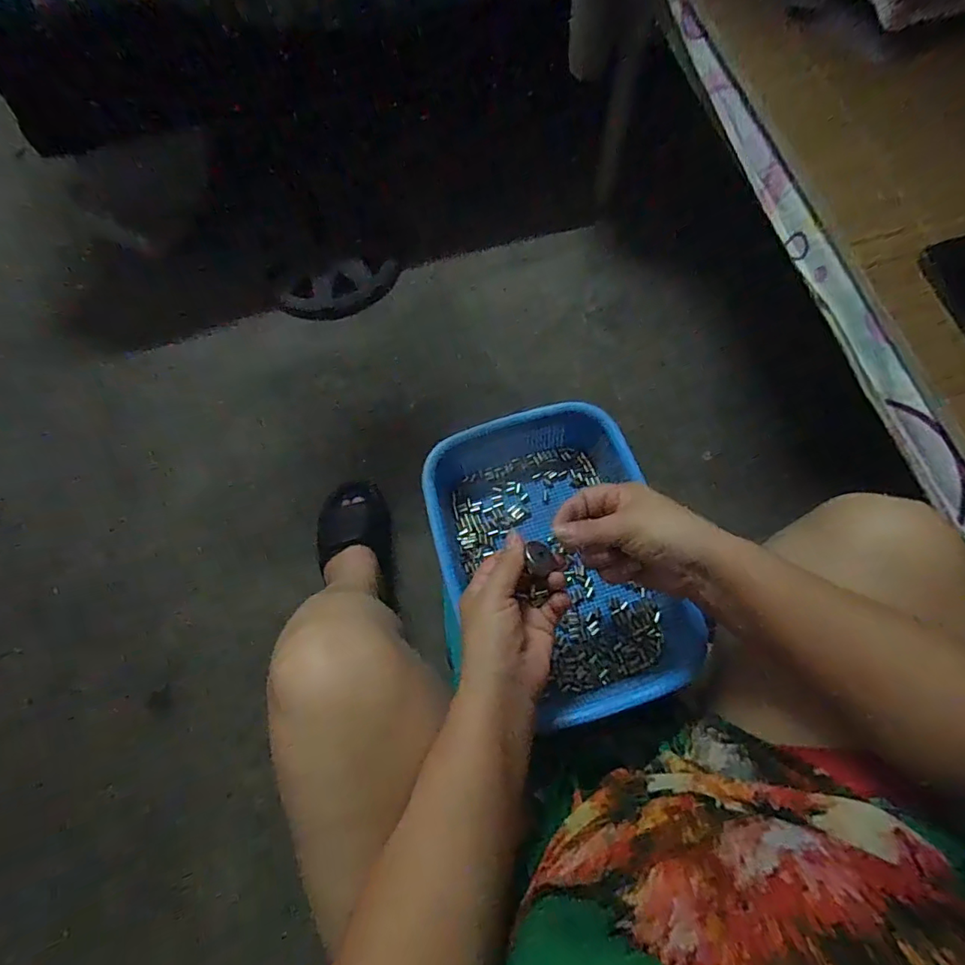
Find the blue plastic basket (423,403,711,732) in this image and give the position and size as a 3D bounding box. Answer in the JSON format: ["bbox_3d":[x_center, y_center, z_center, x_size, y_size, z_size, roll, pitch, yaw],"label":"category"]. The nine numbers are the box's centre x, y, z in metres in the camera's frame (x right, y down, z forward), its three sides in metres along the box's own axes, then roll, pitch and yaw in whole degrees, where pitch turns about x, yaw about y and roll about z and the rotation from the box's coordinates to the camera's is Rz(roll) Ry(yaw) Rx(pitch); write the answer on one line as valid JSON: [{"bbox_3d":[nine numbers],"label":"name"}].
[{"bbox_3d":[0.067,0.063,0.522,0.208,0.069,0.286,-19,70,-5],"label":"blue plastic basket"}]

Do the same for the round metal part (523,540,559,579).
[{"bbox_3d":[0.045,0.060,0.411,0.027,0.004,0.027,11,64,-24],"label":"round metal part"}]

